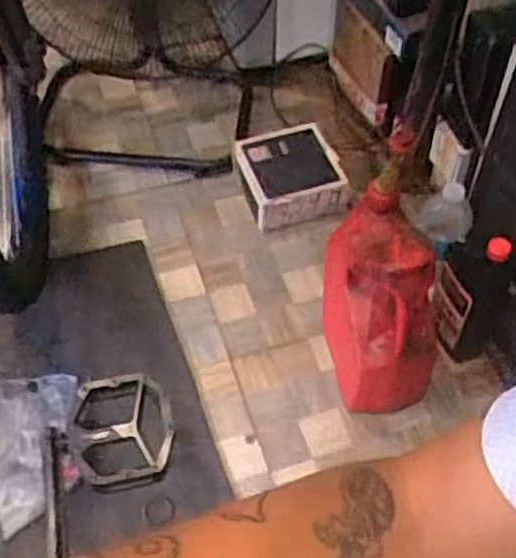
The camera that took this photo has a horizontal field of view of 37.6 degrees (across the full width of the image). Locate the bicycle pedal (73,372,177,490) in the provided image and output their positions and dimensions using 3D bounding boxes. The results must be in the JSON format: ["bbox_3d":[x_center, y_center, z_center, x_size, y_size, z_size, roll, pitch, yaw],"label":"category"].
[{"bbox_3d":[-0.128,0.143,0.724,0.091,0.031,0.100,1,54,-1],"label":"bicycle pedal"}]

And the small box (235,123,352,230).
[{"bbox_3d":[0.062,-0.195,1.460,0.189,0.095,0.208,-14,56,-11],"label":"small box"}]

